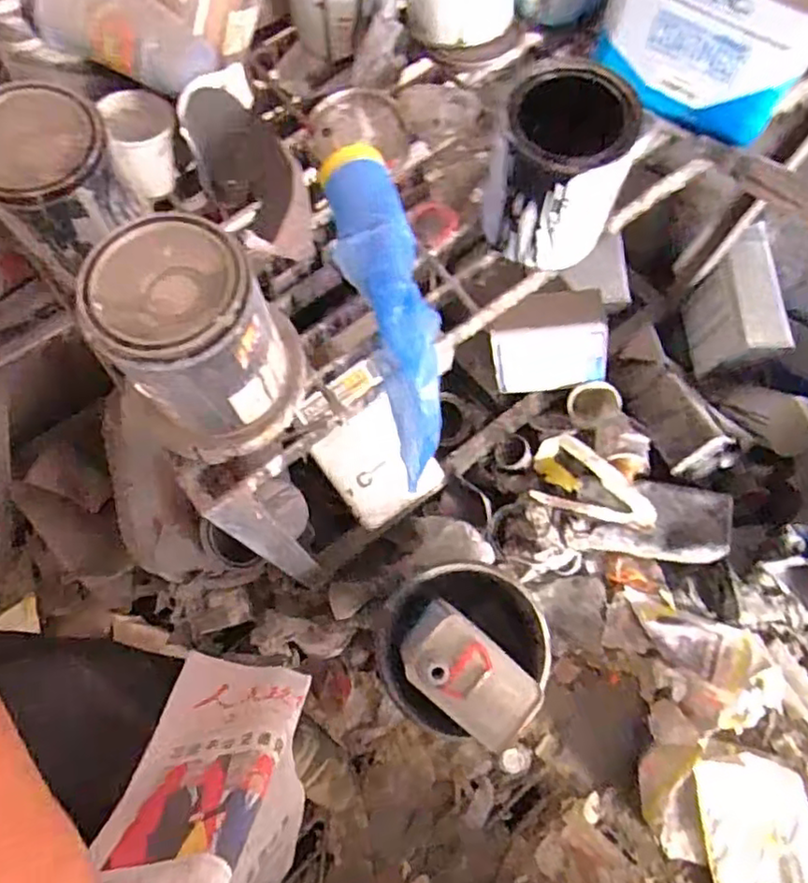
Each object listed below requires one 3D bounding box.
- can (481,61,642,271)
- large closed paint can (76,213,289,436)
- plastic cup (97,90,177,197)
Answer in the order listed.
[{"bbox_3d":[0.124,-0.218,0.534,0.095,0.132,0.090,0,67,-1],"label":"can"},{"bbox_3d":[-0.146,-0.072,0.451,0.107,0.127,0.099,-36,72,-15],"label":"large closed paint can"},{"bbox_3d":[-0.225,-0.261,0.569,0.058,0.061,0.063,0,67,-1],"label":"plastic cup"}]

